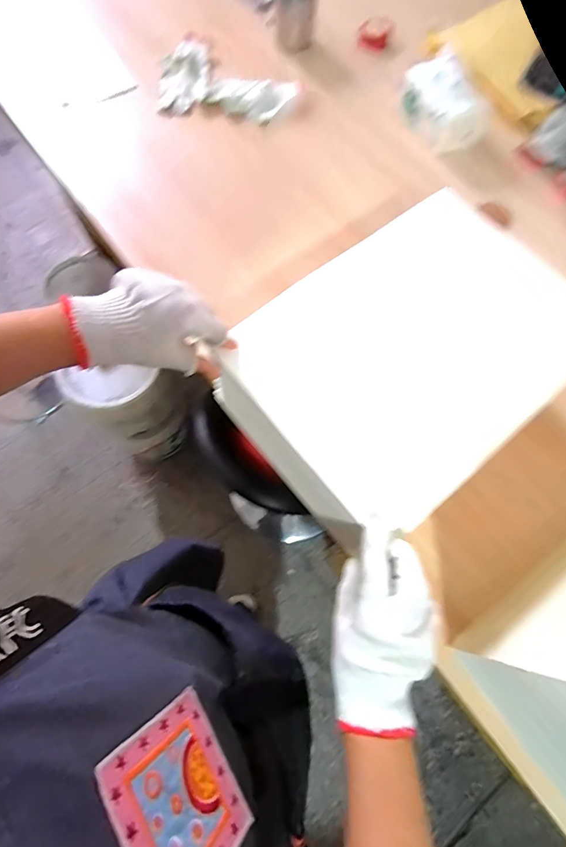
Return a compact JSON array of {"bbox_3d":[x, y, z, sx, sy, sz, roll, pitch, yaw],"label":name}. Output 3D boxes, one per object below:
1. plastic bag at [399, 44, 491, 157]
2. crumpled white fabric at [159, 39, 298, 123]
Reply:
[{"bbox_3d":[0.293,-0.585,0.759,0.099,0.092,0.149,-23,72,-10],"label":"plastic bag"},{"bbox_3d":[-0.106,-0.671,0.817,0.258,0.022,0.181,4,70,-1],"label":"crumpled white fabric"}]

